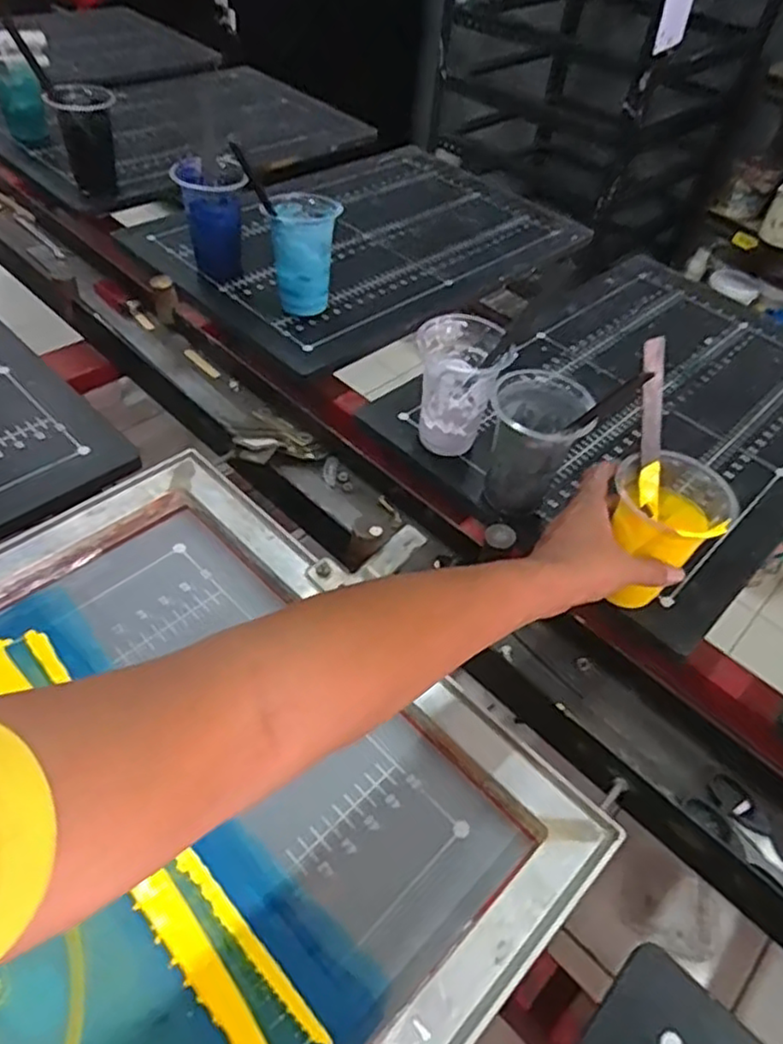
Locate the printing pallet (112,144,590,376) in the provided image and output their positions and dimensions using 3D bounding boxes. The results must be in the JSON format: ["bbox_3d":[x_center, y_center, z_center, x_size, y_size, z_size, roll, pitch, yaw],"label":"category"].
[{"bbox_3d":[-0.015,-0.428,0.996,0.402,0.021,0.603,38,55,25],"label":"printing pallet"}]

